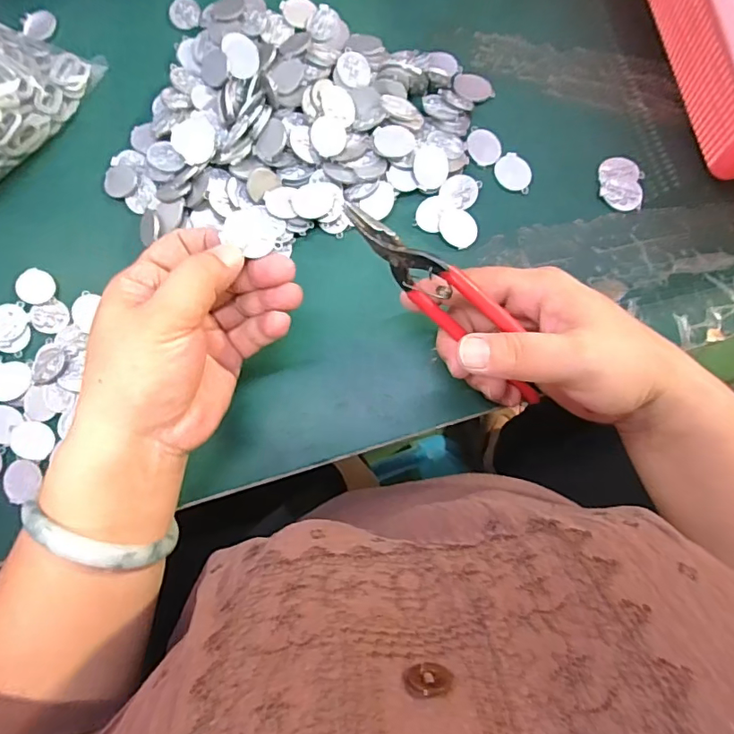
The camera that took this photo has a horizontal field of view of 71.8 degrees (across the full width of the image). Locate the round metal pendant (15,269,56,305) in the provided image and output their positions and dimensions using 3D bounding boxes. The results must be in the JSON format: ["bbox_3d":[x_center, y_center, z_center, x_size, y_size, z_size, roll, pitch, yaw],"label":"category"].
[{"bbox_3d":[-0.209,-0.051,0.320,0.024,0.005,0.022,0,80,-1],"label":"round metal pendant"}]

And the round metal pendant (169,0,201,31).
[{"bbox_3d":[-0.127,-0.246,0.352,0.027,0.004,0.023,36,81,6],"label":"round metal pendant"}]

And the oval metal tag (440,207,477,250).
[{"bbox_3d":[0.058,-0.087,0.320,0.022,0.004,0.026,-23,92,-2],"label":"oval metal tag"}]

